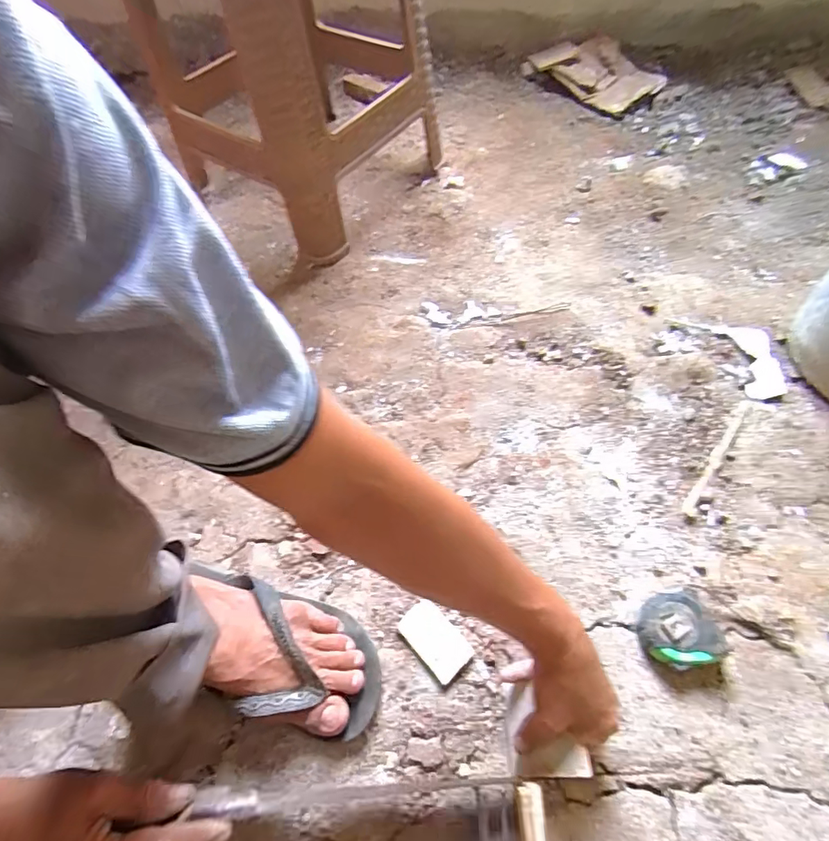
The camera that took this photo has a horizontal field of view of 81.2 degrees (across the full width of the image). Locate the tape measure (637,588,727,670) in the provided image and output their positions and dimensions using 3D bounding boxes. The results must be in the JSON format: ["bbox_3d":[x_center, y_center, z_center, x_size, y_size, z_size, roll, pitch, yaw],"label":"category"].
[{"bbox_3d":[0.265,0.214,0.492,0.069,0.033,0.069,-1,58,1],"label":"tape measure"}]

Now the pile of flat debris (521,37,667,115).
[{"bbox_3d":[0.418,-0.816,1.125,0.189,0.066,0.298,-38,64,-20],"label":"pile of flat debris"}]

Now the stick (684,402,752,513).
[{"bbox_3d":[0.387,0.044,0.616,0.013,0.010,0.194,33,64,21],"label":"stick"}]

